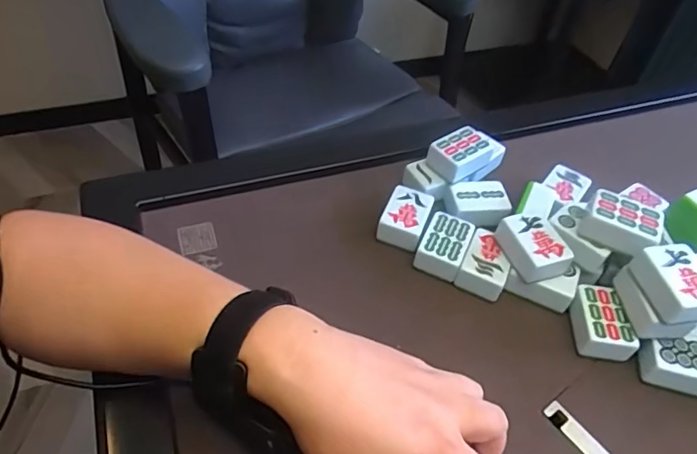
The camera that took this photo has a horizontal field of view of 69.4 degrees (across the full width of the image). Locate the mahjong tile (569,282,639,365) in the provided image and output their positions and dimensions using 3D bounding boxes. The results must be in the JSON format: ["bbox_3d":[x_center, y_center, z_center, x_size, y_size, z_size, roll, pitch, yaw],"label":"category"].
[{"bbox_3d":[0.195,0.074,0.395,0.039,0.027,0.054,5,48,-1],"label":"mahjong tile"}]

